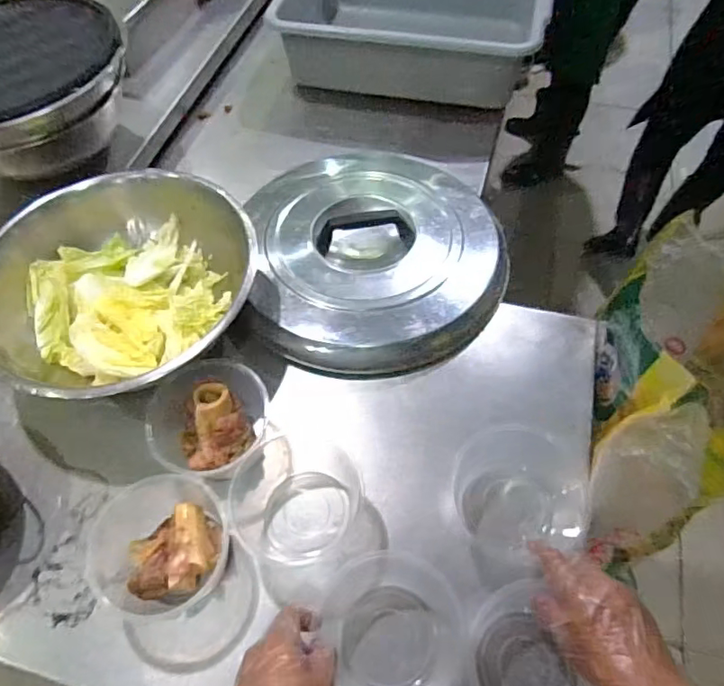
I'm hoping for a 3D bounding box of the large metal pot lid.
[{"bbox_3d":[0.017,-0.151,0.840,0.374,0.054,0.430,-7,59,-3],"label":"large metal pot lid"}]

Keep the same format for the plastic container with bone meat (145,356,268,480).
[{"bbox_3d":[-0.185,0.101,0.677,0.140,0.106,0.124,-21,61,-10],"label":"plastic container with bone meat"}]

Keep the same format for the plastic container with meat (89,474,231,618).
[{"bbox_3d":[-0.238,0.232,0.637,0.158,0.060,0.156,-1,59,1],"label":"plastic container with meat"}]

